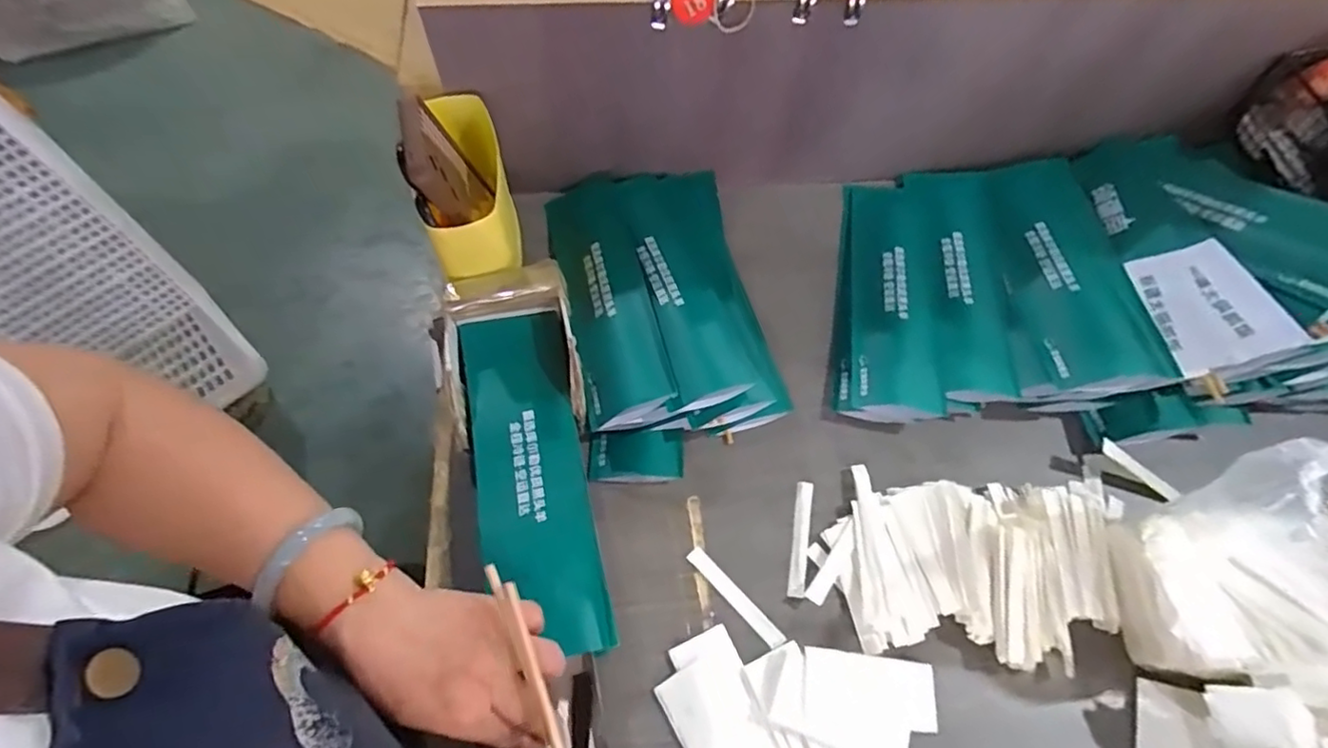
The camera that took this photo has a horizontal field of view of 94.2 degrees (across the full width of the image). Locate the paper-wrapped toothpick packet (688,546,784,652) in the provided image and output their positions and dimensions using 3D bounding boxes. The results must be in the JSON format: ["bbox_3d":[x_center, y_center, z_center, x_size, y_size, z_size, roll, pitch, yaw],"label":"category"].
[{"bbox_3d":[0.054,0.168,0.465,0.014,0.006,0.090,-40,70,-20],"label":"paper-wrapped toothpick packet"}]

